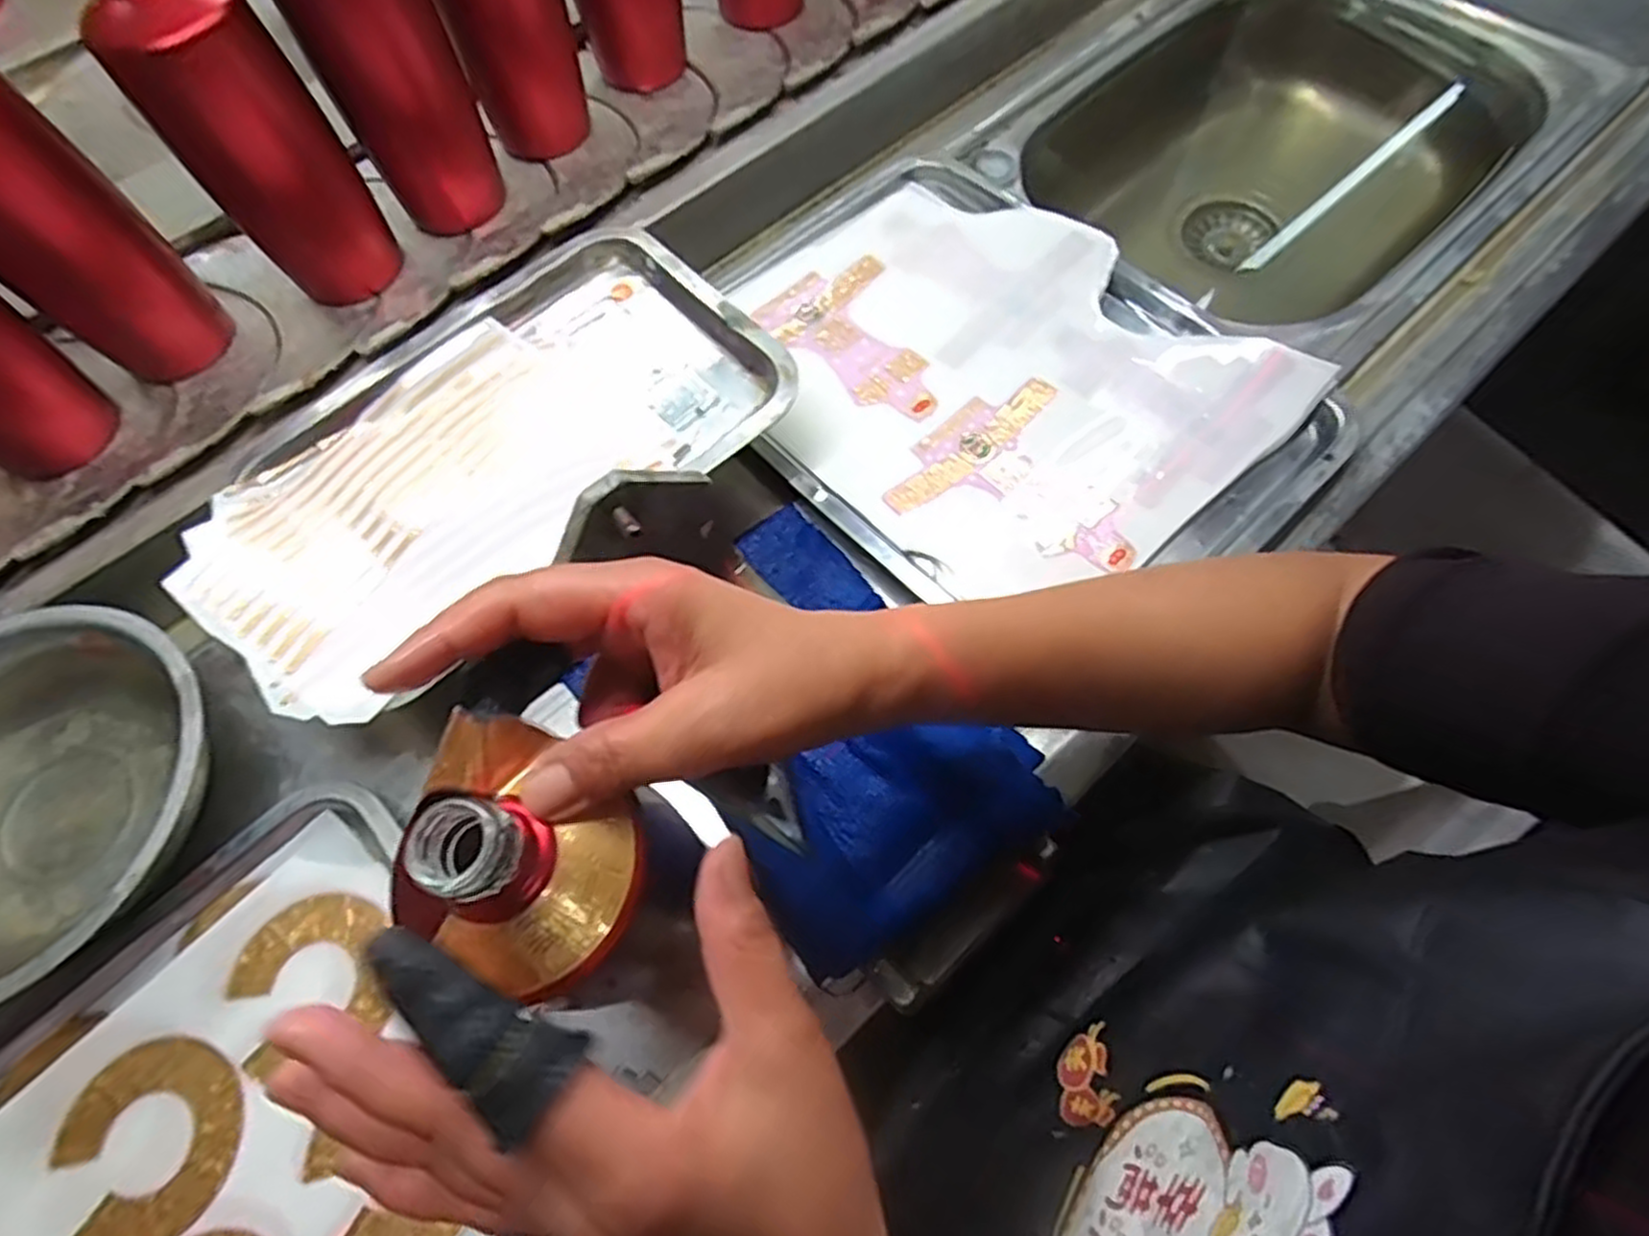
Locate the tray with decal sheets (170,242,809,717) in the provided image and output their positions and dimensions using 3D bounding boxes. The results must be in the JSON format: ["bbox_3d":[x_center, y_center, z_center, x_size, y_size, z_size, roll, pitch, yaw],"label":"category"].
[{"bbox_3d":[-0.192,-0.099,0.440,0.322,0.023,0.198,-39,69,-16],"label":"tray with decal sheets"}]

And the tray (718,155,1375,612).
[{"bbox_3d":[0.101,-0.160,0.499,0.280,0.036,0.385,-39,72,-17],"label":"tray"}]

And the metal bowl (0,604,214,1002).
[{"bbox_3d":[-0.413,0.096,0.387,0.196,0.044,0.189,0,65,-1],"label":"metal bowl"}]

